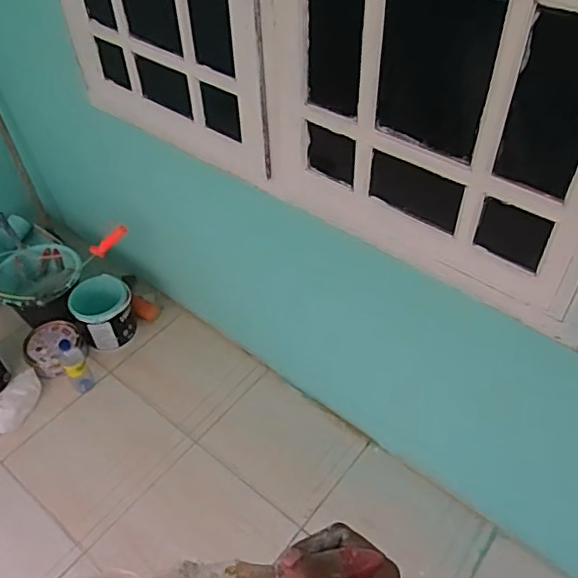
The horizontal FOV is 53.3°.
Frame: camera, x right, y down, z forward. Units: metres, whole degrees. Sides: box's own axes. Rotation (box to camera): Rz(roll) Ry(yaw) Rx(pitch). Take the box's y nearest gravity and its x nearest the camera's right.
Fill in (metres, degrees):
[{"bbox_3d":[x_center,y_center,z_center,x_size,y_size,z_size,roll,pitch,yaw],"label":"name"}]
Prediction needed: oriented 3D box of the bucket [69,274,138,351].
[{"bbox_3d":[-0.597,0.082,1.882,0.188,0.178,0.201,-22,53,-15],"label":"bucket"}]

